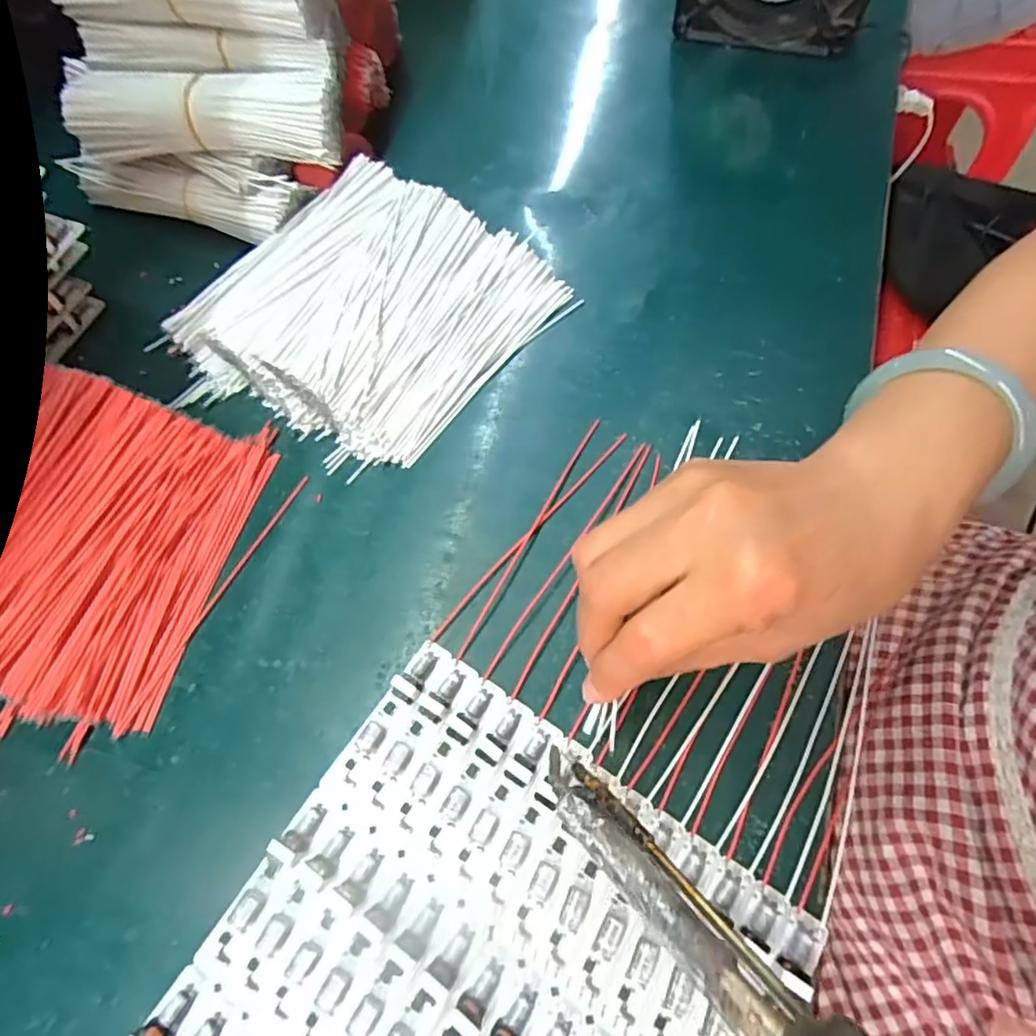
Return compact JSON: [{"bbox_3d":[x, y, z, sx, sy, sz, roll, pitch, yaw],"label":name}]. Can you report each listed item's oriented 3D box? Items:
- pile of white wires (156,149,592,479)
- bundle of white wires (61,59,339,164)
[{"bbox_3d":[-0.083,-0.116,0.340,0.158,0.026,0.168,36,72,15],"label":"pile of white wires"},{"bbox_3d":[-0.179,-0.227,0.352,0.156,0.039,0.051,3,68,1],"label":"bundle of white wires"}]

